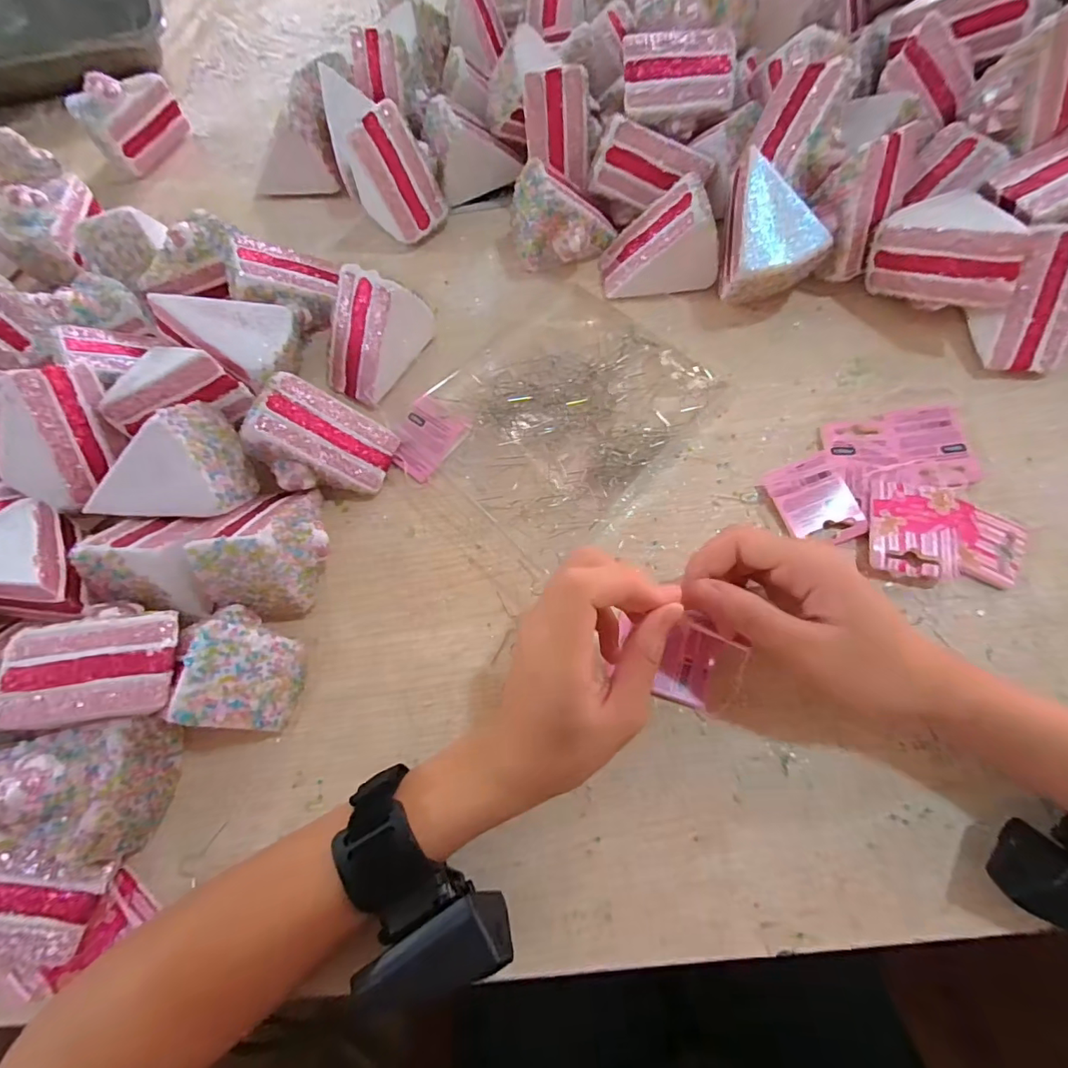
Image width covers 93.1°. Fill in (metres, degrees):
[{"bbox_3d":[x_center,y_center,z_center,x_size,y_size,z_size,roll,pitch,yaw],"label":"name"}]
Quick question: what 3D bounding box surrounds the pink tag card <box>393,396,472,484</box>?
[{"bbox_3d":[-0.078,-0.069,0.359,0.043,0.006,0.055,31,74,16],"label":"pink tag card"}]

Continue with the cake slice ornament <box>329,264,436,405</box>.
[{"bbox_3d":[-0.118,-0.148,0.365,0.052,0.060,0.078,28,73,15],"label":"cake slice ornament"}]

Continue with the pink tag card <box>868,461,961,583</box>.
[{"bbox_3d":[0.234,-0.011,0.312,0.049,0.010,0.078,7,69,11],"label":"pink tag card"}]

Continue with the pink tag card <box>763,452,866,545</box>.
[{"bbox_3d":[0.180,-0.021,0.326,0.045,0.004,0.058,-20,70,4],"label":"pink tag card"}]

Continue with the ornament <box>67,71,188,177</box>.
[{"bbox_3d":[-0.391,-0.403,0.489,0.047,0.064,0.091,18,71,12],"label":"ornament"}]

